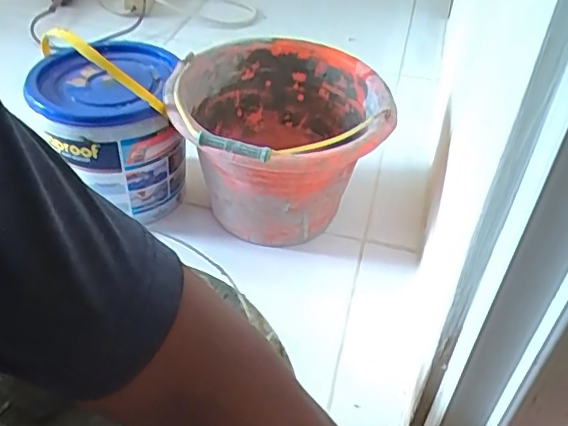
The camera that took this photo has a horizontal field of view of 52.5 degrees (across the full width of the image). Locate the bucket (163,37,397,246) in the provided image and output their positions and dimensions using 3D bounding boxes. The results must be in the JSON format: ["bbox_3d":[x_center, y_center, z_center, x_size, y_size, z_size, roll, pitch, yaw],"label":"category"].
[{"bbox_3d":[-0.010,-0.087,0.773,0.268,0.215,0.287,2,41,-2],"label":"bucket"}]

